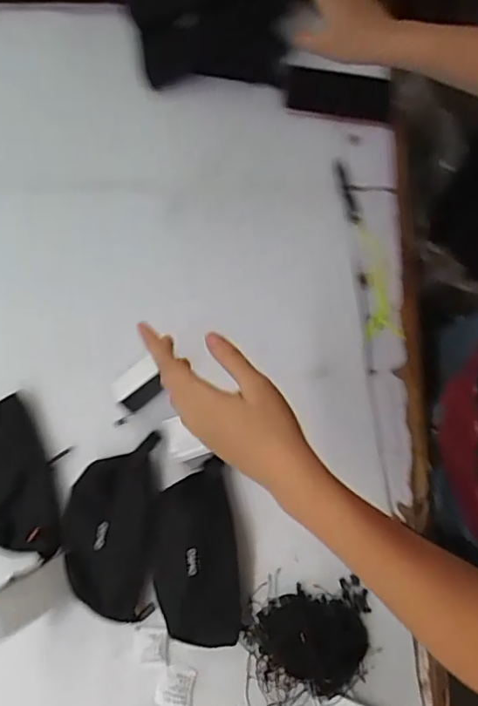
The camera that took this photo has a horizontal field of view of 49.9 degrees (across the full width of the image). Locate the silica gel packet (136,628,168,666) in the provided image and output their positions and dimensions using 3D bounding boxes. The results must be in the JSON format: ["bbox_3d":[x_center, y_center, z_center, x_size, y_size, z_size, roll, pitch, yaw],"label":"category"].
[{"bbox_3d":[-0.098,0.333,0.584,0.036,0.012,0.036,-1,76,0],"label":"silica gel packet"}]

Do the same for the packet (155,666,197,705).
[{"bbox_3d":[-0.070,0.374,0.574,0.040,0.004,0.039,12,76,3],"label":"packet"}]

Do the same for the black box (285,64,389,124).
[{"bbox_3d":[0.155,-0.397,0.788,0.174,0.026,0.063,-2,77,-19],"label":"black box"}]

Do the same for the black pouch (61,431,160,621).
[{"bbox_3d":[-0.149,0.201,0.602,0.103,0.055,0.207,0,76,0],"label":"black pouch"}]

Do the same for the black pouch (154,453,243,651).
[{"bbox_3d":[-0.051,0.234,0.596,0.091,0.044,0.198,-8,76,-2],"label":"black pouch"}]

